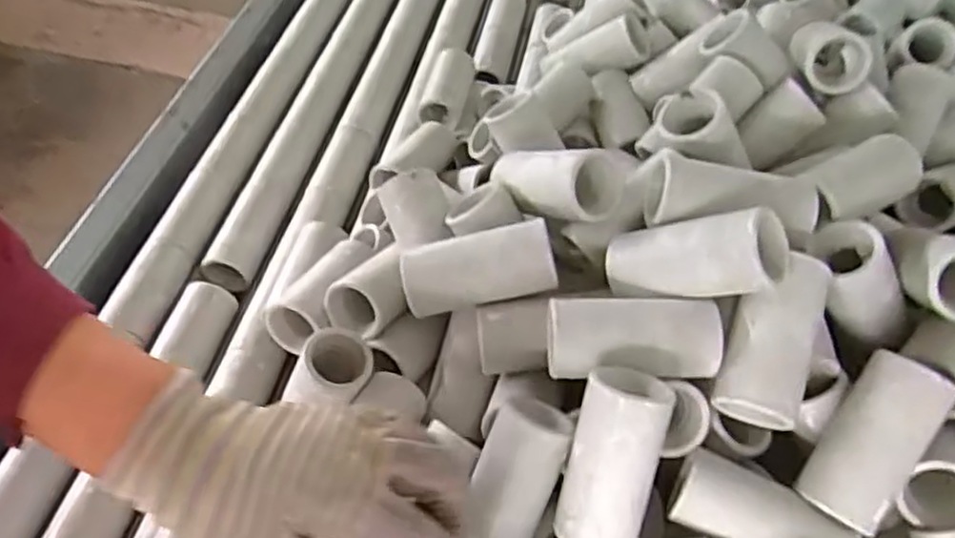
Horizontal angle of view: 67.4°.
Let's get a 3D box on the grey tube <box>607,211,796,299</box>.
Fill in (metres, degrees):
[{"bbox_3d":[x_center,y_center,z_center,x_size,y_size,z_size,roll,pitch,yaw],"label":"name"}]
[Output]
[{"bbox_3d":[0.108,-0.006,0.366,0.090,0.033,0.031,-8,42,34],"label":"grey tube"}]

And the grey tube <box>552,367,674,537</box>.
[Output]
[{"bbox_3d":[0.063,0.093,0.338,0.040,0.039,0.085,14,96,11],"label":"grey tube"}]

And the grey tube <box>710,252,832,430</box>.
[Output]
[{"bbox_3d":[0.148,0.034,0.357,0.040,0.045,0.084,23,77,17],"label":"grey tube"}]

